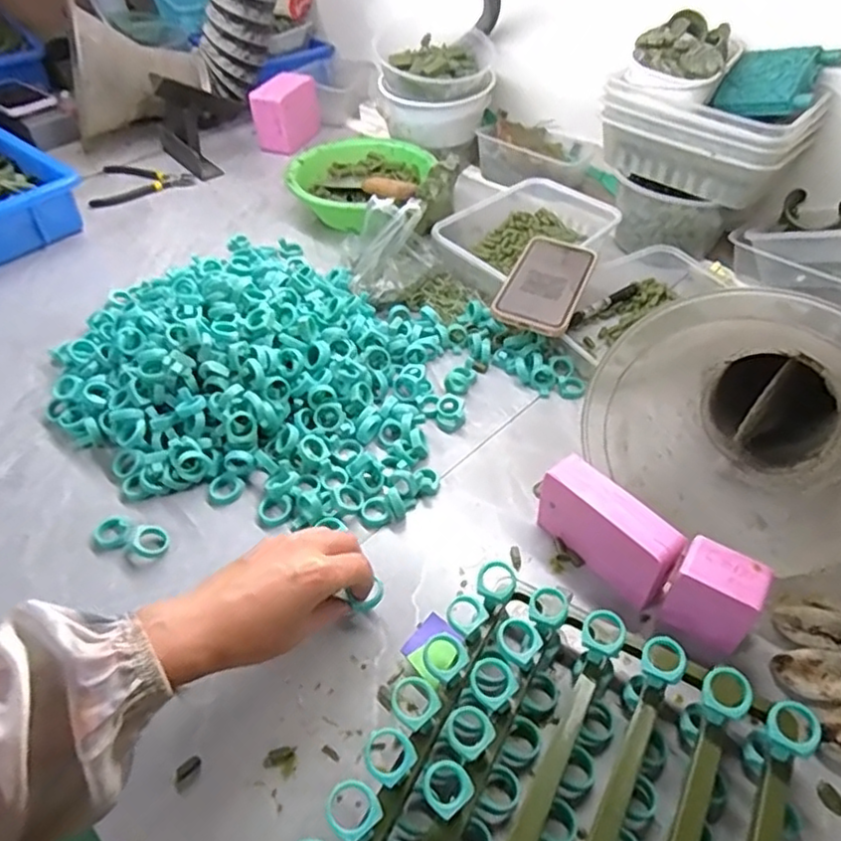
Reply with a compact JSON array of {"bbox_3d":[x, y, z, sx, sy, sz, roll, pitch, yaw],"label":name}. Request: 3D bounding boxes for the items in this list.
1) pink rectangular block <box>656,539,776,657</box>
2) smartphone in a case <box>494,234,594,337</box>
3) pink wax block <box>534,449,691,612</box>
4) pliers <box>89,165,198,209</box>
[{"bbox_3d":[0.202,0.125,0.449,0.056,0.068,0.043,26,51,24],"label":"pink rectangular block"},{"bbox_3d":[0.136,-0.149,0.687,0.078,0.017,0.153,17,50,16],"label":"smartphone in a case"},{"bbox_3d":[0.142,0.086,0.489,0.031,0.072,0.109,-31,53,-27],"label":"pink wax block"},{"bbox_3d":[-0.424,-0.364,0.965,0.147,0.016,0.104,-21,49,-19],"label":"pliers"}]

